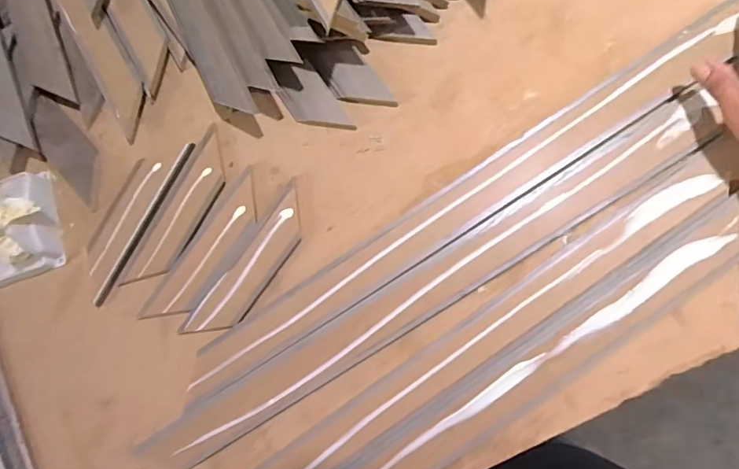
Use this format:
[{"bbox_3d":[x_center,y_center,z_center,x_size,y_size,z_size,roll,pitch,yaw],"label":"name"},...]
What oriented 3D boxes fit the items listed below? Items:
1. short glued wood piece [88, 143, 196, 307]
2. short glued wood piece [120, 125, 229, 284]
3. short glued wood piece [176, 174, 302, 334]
[{"bbox_3d":[-0.255,-0.020,0.516,0.054,0.013,0.186,26,87,11],"label":"short glued wood piece"},{"bbox_3d":[-0.193,-0.022,0.495,0.046,0.011,0.175,28,88,11],"label":"short glued wood piece"},{"bbox_3d":[-0.114,0.032,0.469,0.045,0.010,0.170,36,89,11],"label":"short glued wood piece"}]

